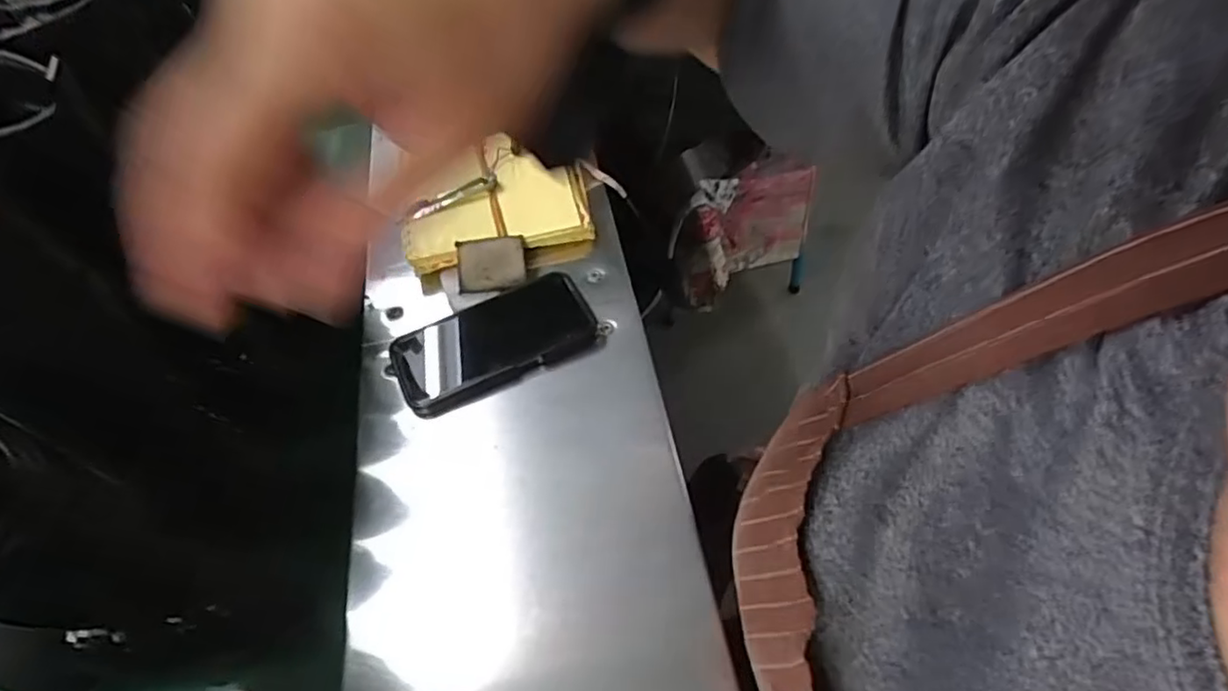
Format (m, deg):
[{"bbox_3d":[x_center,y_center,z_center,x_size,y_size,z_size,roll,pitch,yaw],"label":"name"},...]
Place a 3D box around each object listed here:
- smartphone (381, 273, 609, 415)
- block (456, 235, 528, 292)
[{"bbox_3d":[-0.101,-0.004,0.554,0.167,0.025,0.081,-23,62,-12],"label":"smartphone"},{"bbox_3d":[-0.109,-0.074,0.588,0.063,0.012,0.045,-9,99,-15],"label":"block"}]

